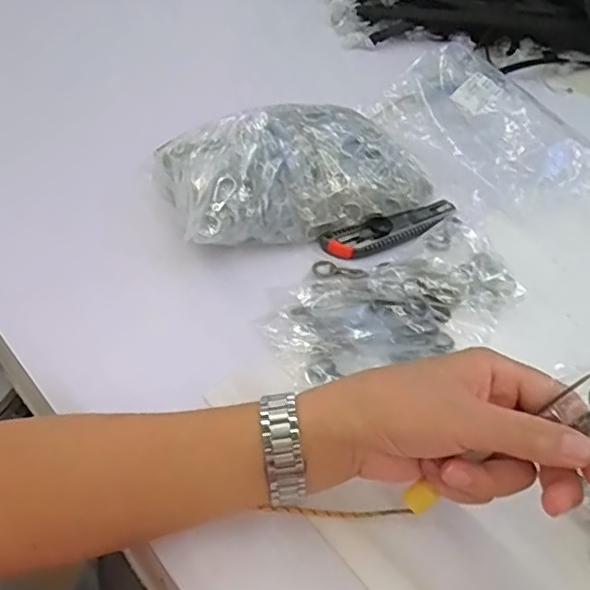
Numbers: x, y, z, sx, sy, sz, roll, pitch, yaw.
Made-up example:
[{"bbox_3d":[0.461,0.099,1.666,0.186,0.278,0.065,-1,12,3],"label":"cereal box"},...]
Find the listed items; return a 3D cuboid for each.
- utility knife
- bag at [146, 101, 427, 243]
[{"bbox_3d":[0.098,-0.066,0.559,0.147,0.013,0.036,-17,52,-20],"label":"utility knife"},{"bbox_3d":[-0.001,-0.111,0.545,0.235,0.078,0.115,-15,52,-18],"label":"bag"}]

